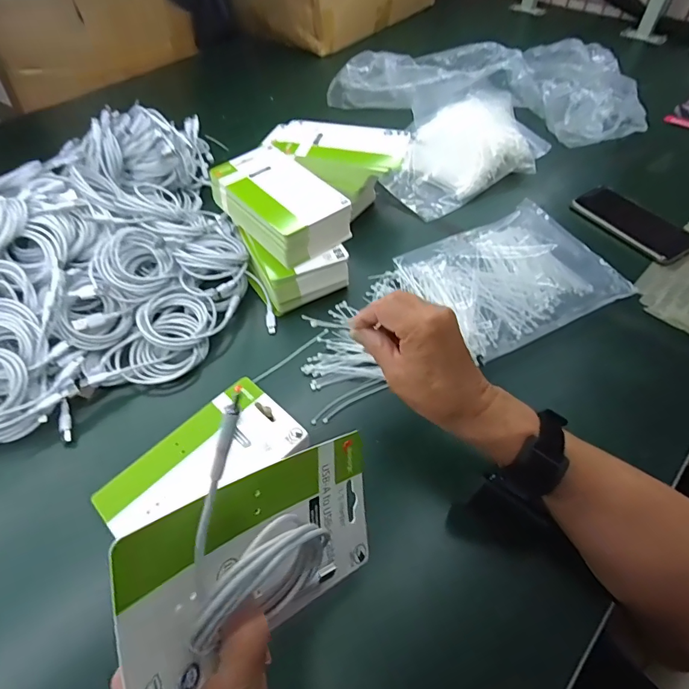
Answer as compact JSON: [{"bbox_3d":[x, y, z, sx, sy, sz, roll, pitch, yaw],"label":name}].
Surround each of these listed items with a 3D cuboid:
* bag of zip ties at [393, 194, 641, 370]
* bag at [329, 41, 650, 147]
[{"bbox_3d":[0.216,-0.095,0.559,0.243,0.021,0.189,-20,55,-14],"label":"bag of zip ties"},{"bbox_3d":[0.256,-0.510,0.820,0.545,0.070,0.290,14,54,12],"label":"bag"}]

